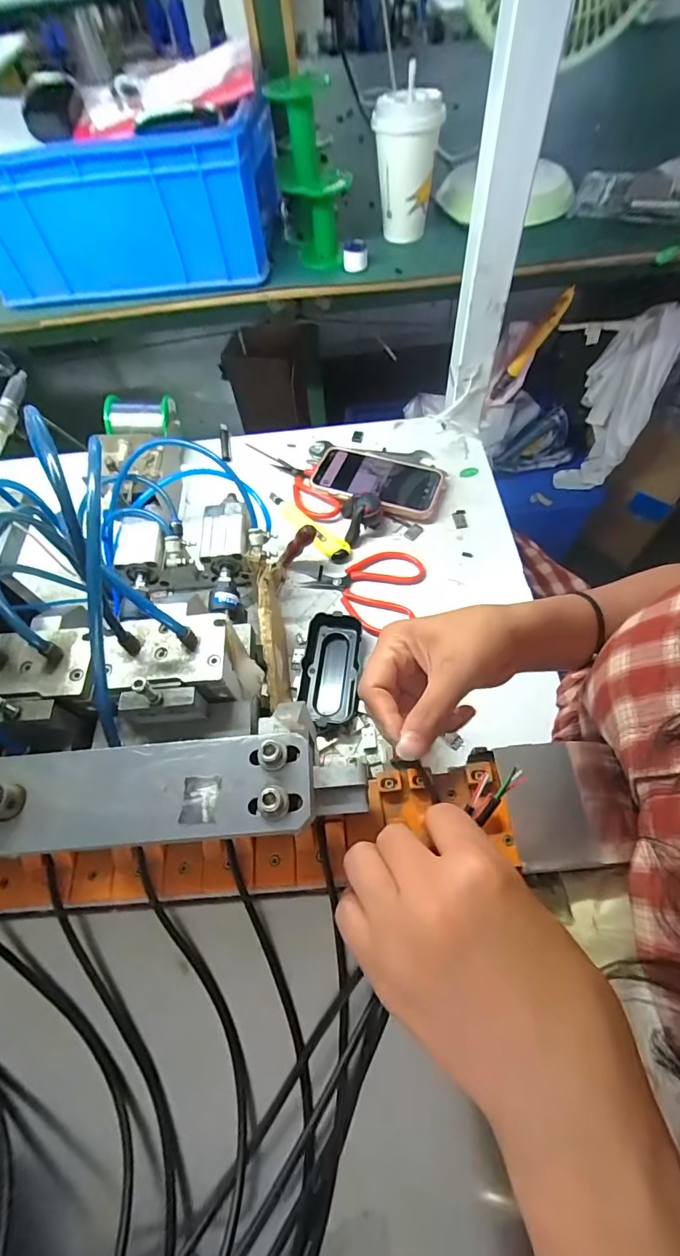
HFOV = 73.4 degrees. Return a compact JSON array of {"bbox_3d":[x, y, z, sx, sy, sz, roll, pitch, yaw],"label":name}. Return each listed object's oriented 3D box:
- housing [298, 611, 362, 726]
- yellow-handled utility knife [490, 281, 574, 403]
[{"bbox_3d":[-0.008,0.037,0.431,0.053,0.024,0.103,6,61,8],"label":"housing"},{"bbox_3d":[0.316,-0.465,0.753,0.030,0.185,0.029,14,59,-17],"label":"yellow-handled utility knife"}]

